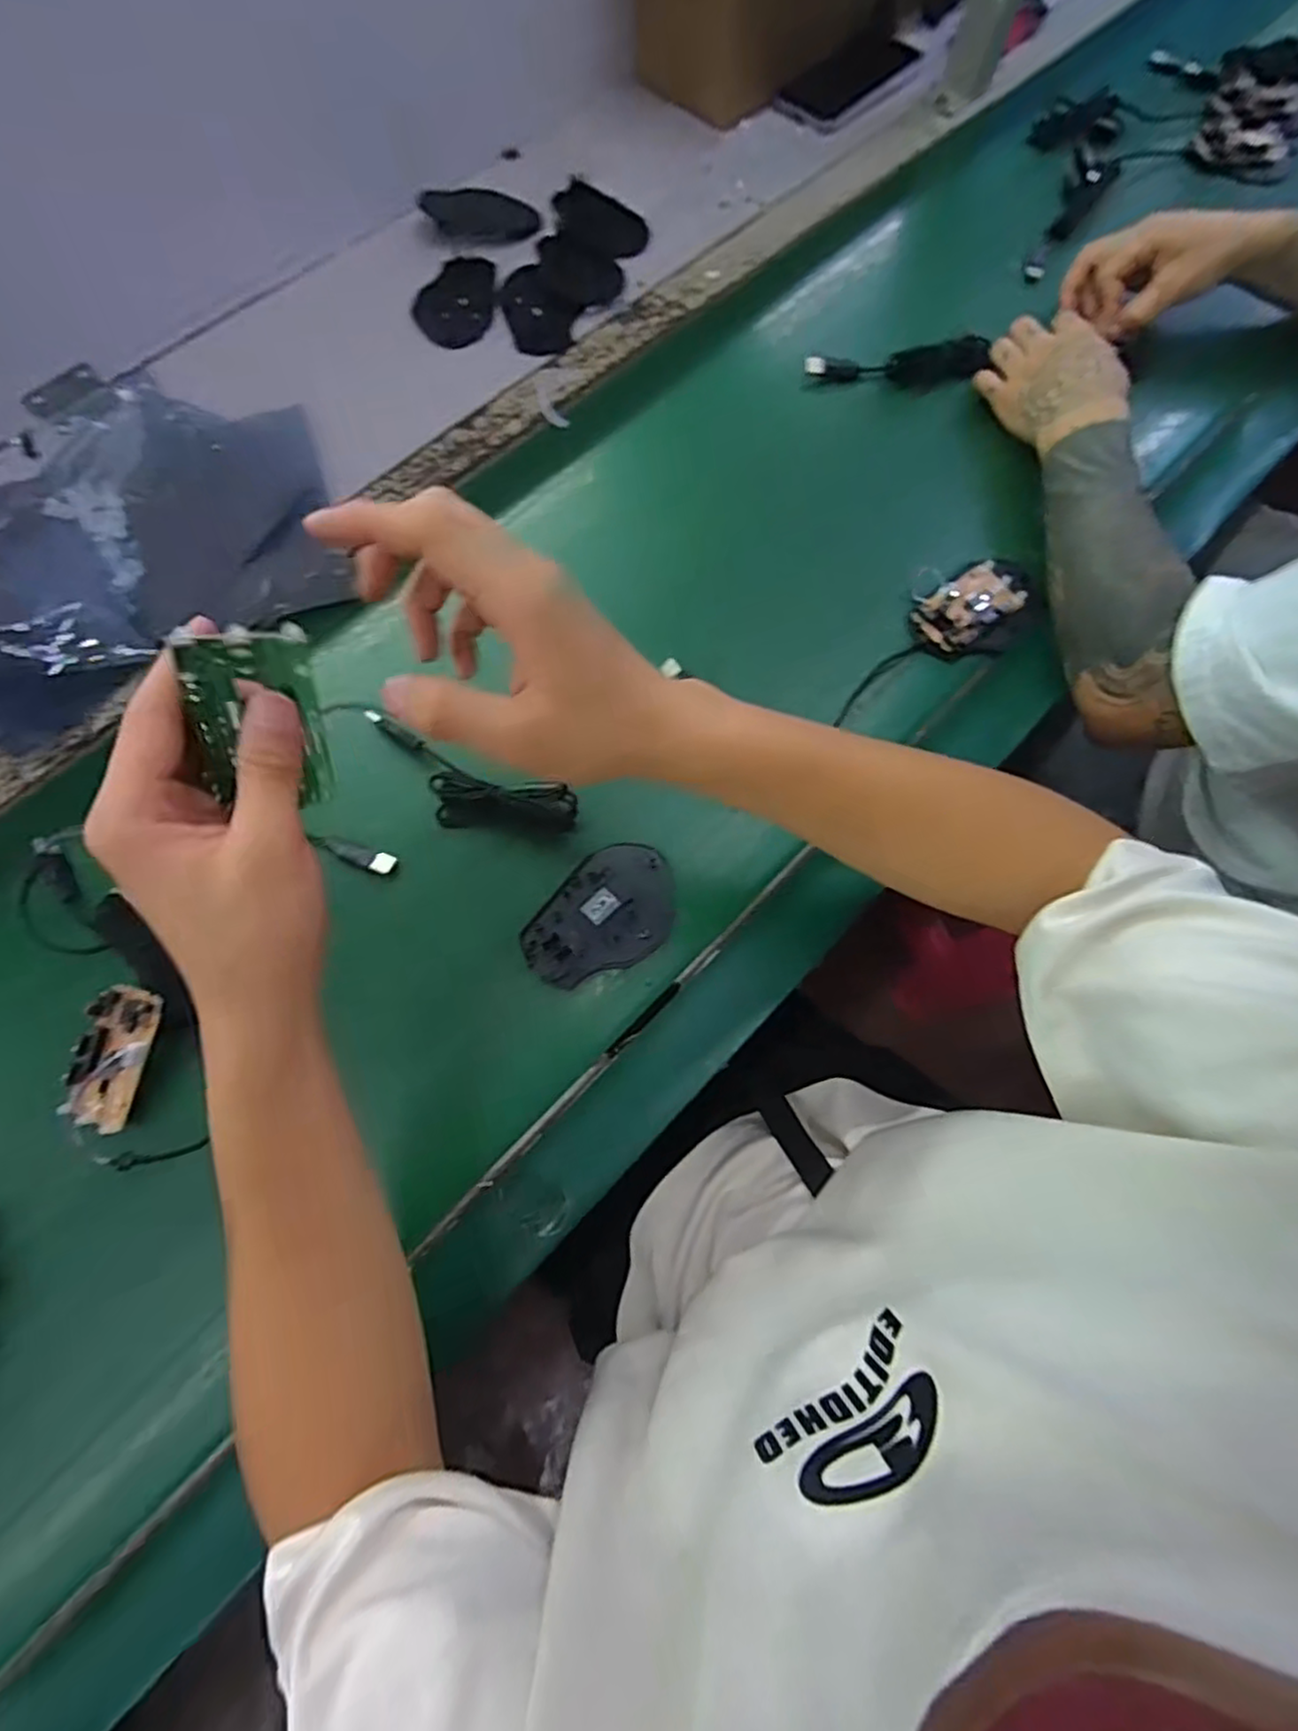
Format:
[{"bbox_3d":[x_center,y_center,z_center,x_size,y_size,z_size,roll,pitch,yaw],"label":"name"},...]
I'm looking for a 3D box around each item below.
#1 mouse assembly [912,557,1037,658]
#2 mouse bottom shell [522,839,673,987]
[{"bbox_3d":[0.247,-0.192,0.522,0.099,0.020,0.066,-41,77,-14],"label":"mouse assembly"},{"bbox_3d":[-0.028,0.035,0.455,0.072,0.009,0.107,44,75,9],"label":"mouse bottom shell"}]

